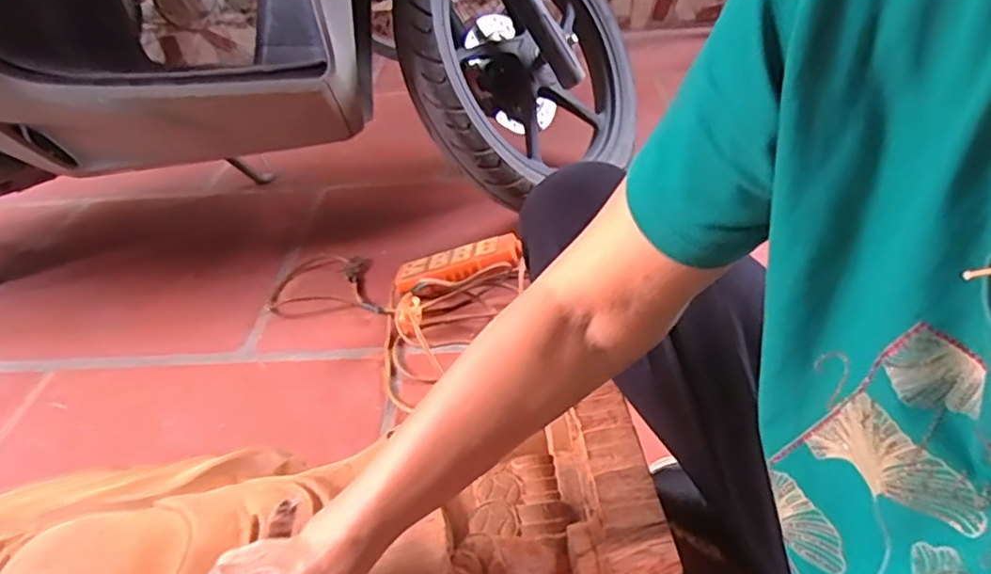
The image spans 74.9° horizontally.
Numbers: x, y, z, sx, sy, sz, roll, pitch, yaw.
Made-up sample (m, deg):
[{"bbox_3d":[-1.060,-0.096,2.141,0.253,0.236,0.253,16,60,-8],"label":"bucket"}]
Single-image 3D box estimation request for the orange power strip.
[{"bbox_3d":[-0.057,-0.037,0.977,0.196,0.030,0.062,-14,36,14],"label":"orange power strip"}]

